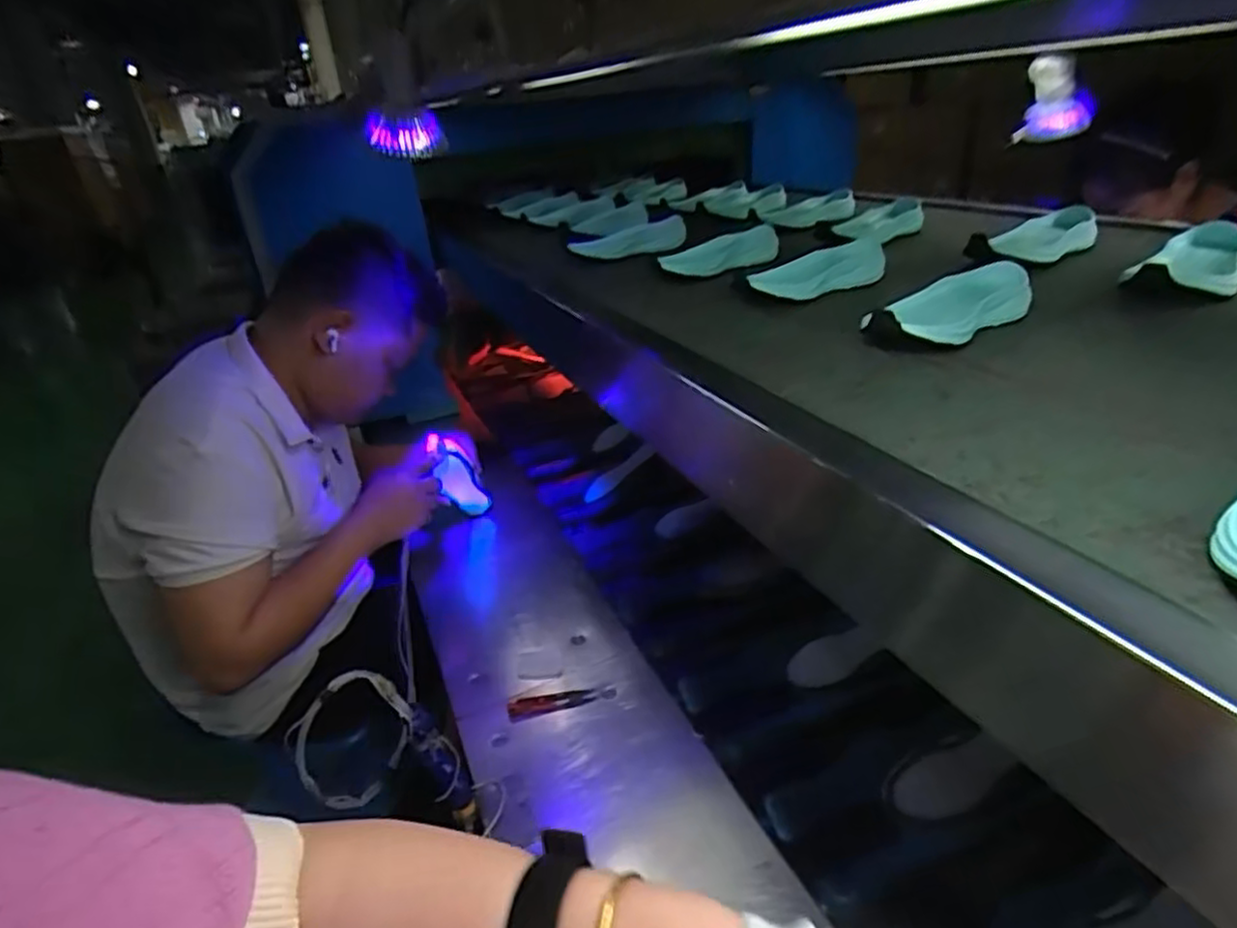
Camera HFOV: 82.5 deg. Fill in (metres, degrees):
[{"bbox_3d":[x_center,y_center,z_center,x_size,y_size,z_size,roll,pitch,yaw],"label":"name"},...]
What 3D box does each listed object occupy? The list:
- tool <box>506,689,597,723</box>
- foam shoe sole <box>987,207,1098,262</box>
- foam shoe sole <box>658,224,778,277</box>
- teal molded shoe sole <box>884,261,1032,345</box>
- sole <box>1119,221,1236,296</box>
[{"bbox_3d":[-0.079,0.277,0.819,0.100,0.007,0.027,-7,28,-4],"label":"tool"},{"bbox_3d":[0.519,-0.276,0.857,0.089,0.041,0.159,20,37,38],"label":"foam shoe sole"},{"bbox_3d":[0.138,-0.280,0.927,0.176,0.034,0.054,-18,31,-23],"label":"foam shoe sole"},{"bbox_3d":[0.297,-0.142,0.631,0.185,0.049,0.078,-16,26,-32],"label":"teal molded shoe sole"},{"bbox_3d":[0.562,-0.198,0.690,0.086,0.047,0.184,17,29,39],"label":"sole"}]

